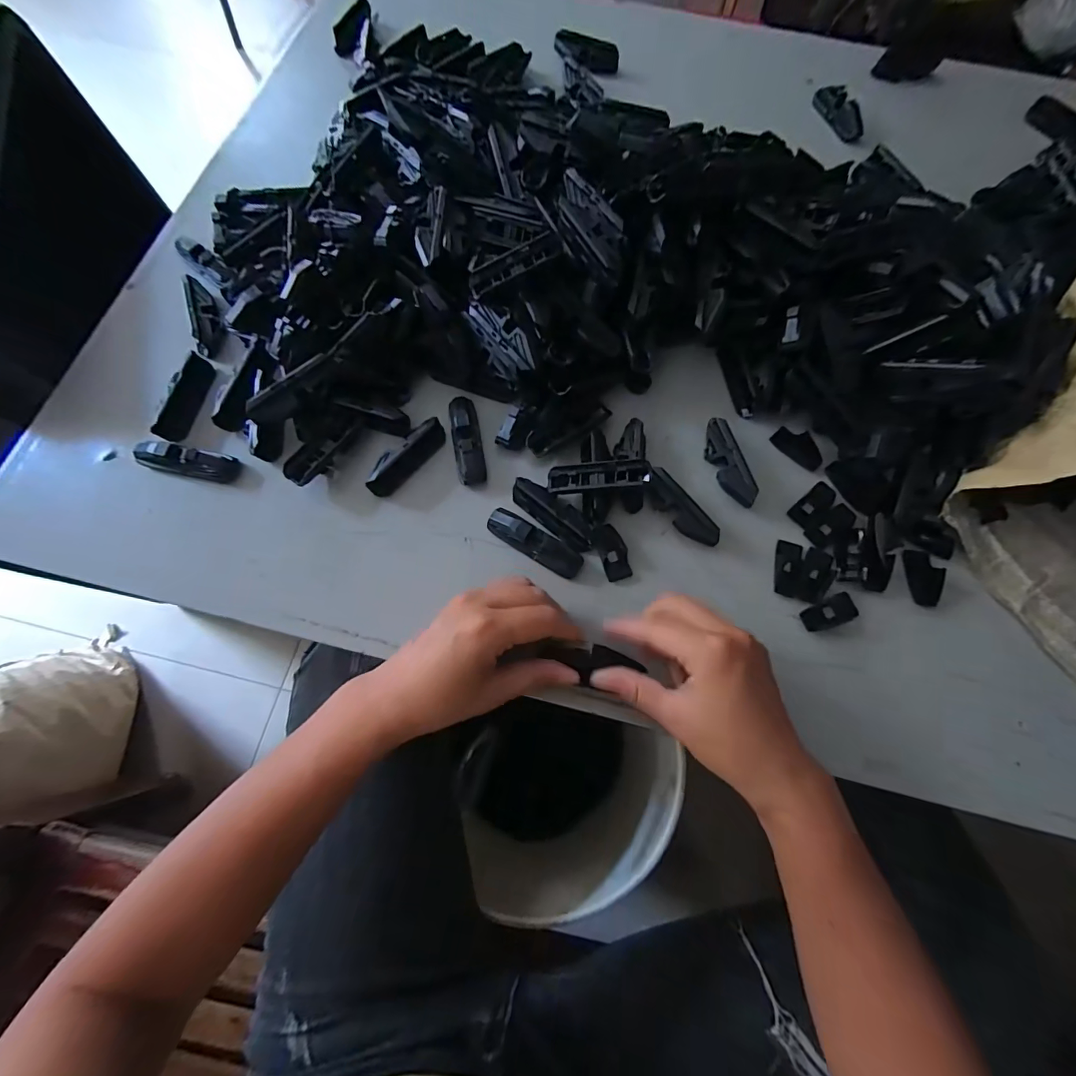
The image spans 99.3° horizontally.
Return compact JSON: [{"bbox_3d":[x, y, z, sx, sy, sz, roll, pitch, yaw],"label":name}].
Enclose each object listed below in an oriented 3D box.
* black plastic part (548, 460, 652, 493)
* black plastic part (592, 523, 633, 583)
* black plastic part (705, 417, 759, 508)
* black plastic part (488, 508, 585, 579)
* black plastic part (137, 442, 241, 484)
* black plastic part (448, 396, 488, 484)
[{"bbox_3d":[0.044,-0.044,0.329,0.072,0.009,0.019,-3,74,14],"label":"black plastic part"},{"bbox_3d":[0.055,0.010,0.334,0.021,0.005,0.042,-18,73,-7],"label":"black plastic part"},{"bbox_3d":[0.145,-0.058,0.350,0.018,0.019,0.070,-15,73,-6],"label":"black plastic part"},{"bbox_3d":[-0.002,0.003,0.328,0.073,0.018,0.022,29,74,8],"label":"black plastic part"},{"bbox_3d":[-0.260,-0.057,0.336,0.072,0.025,0.020,9,72,2],"label":"black plastic part"},{"bbox_3d":[-0.055,-0.079,0.351,0.021,0.022,0.074,-11,73,-4],"label":"black plastic part"}]

